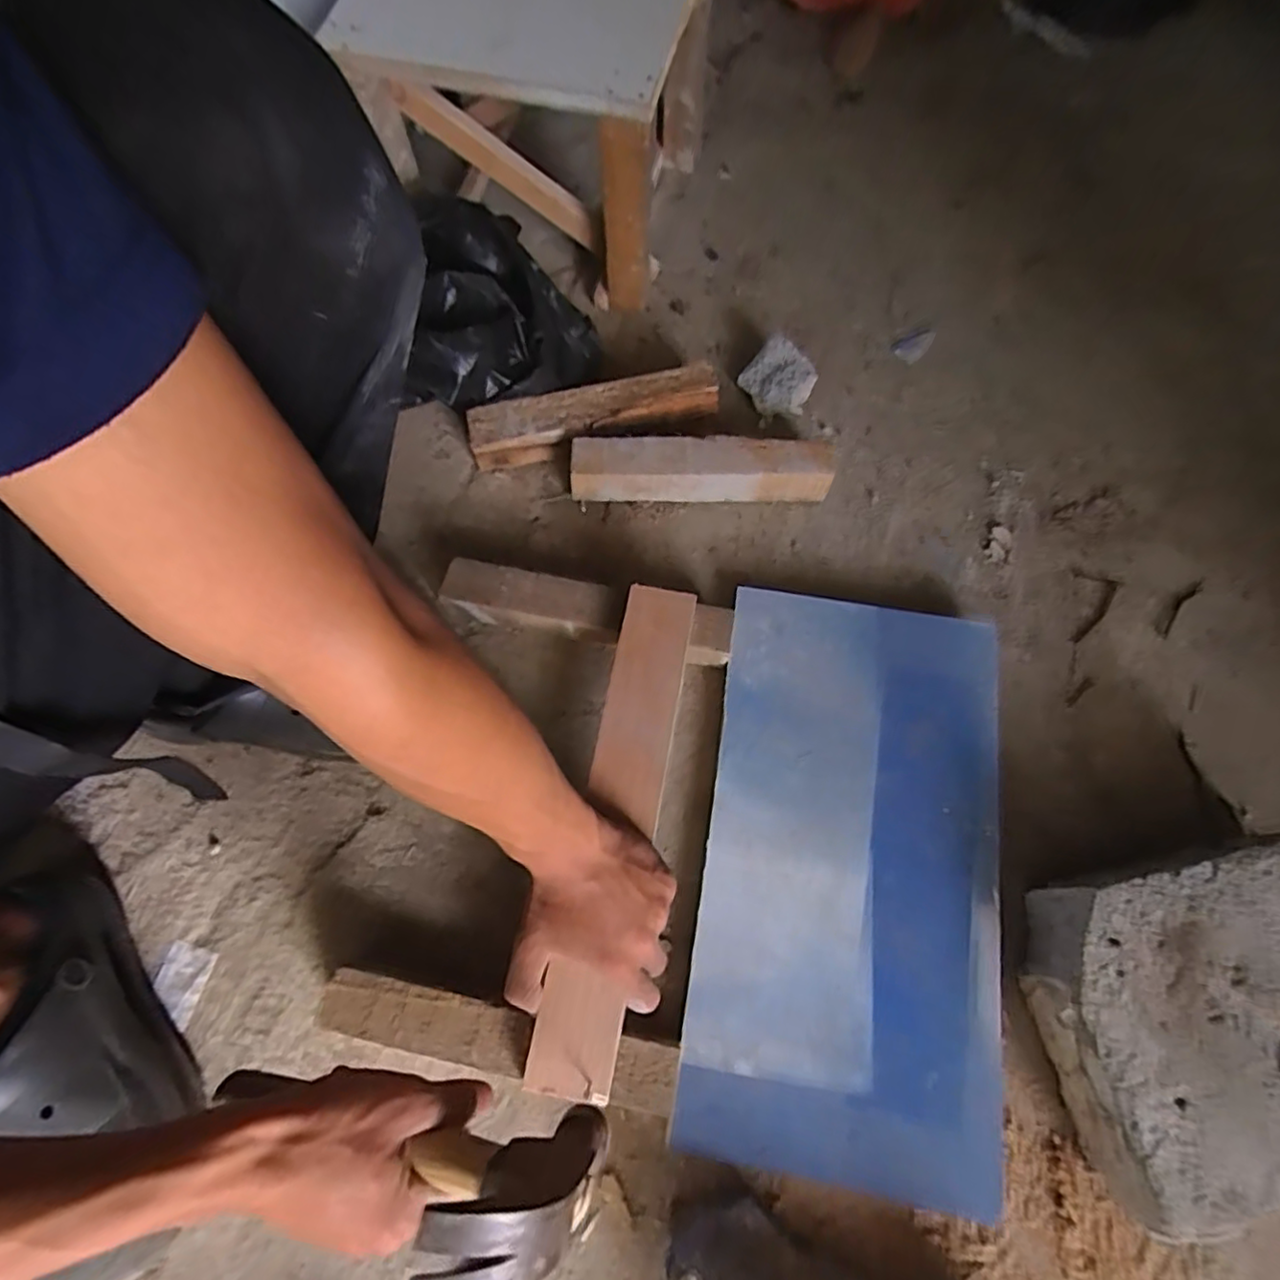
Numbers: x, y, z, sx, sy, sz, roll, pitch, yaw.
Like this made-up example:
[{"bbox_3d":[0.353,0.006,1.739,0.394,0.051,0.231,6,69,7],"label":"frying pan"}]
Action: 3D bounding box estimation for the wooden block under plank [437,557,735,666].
[{"bbox_3d":[-0.041,-0.020,0.557,0.240,0.046,0.052,12,70,4],"label":"wooden block under plank"}]

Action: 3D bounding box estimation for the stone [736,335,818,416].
[{"bbox_3d":[0.136,-0.265,0.639,0.071,0.042,0.053,40,74,13],"label":"stone"}]

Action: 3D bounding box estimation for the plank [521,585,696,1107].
[{"bbox_3d":[-0.016,0.128,0.466,0.056,0.023,0.356,11,72,4],"label":"plank"}]

